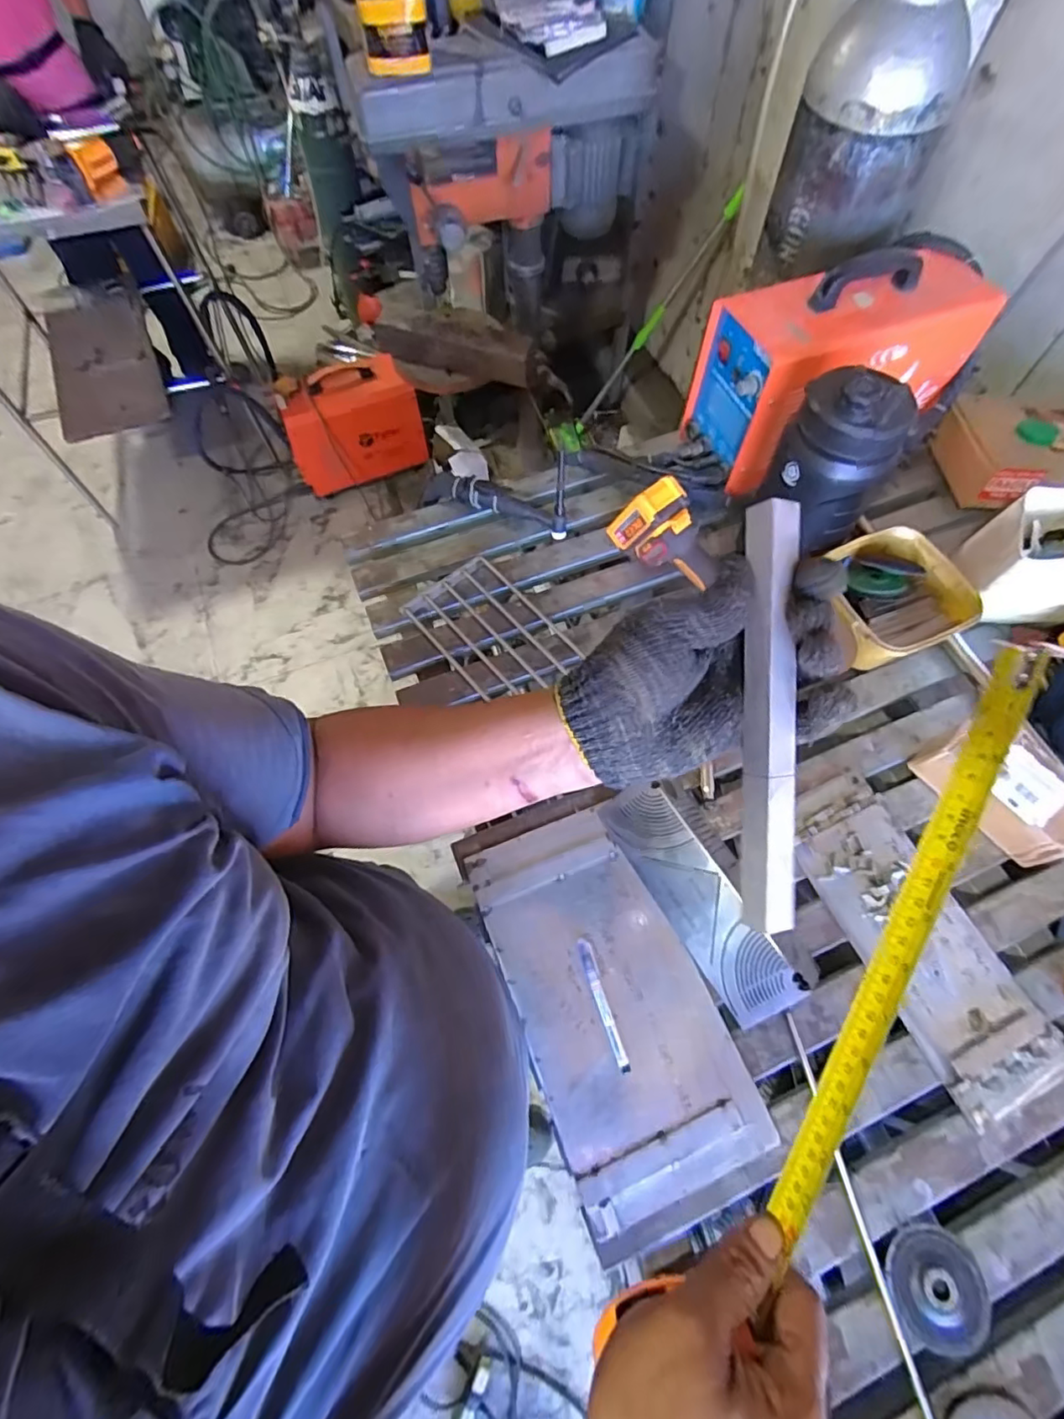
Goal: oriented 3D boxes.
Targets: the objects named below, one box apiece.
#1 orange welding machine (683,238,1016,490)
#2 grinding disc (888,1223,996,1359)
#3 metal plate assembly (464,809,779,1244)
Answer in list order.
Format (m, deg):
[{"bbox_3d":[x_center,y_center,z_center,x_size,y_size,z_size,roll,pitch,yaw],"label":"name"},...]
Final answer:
[{"bbox_3d":[0.453,-0.536,0.863,0.362,0.224,0.178,-19,66,-9],"label":"orange welding machine"},{"bbox_3d":[0.373,0.532,0.527,0.080,0.017,0.089,1,65,1],"label":"grinding disc"},{"bbox_3d":[0.080,0.309,0.636,0.196,0.024,0.378,-21,66,-10],"label":"metal plate assembly"}]

